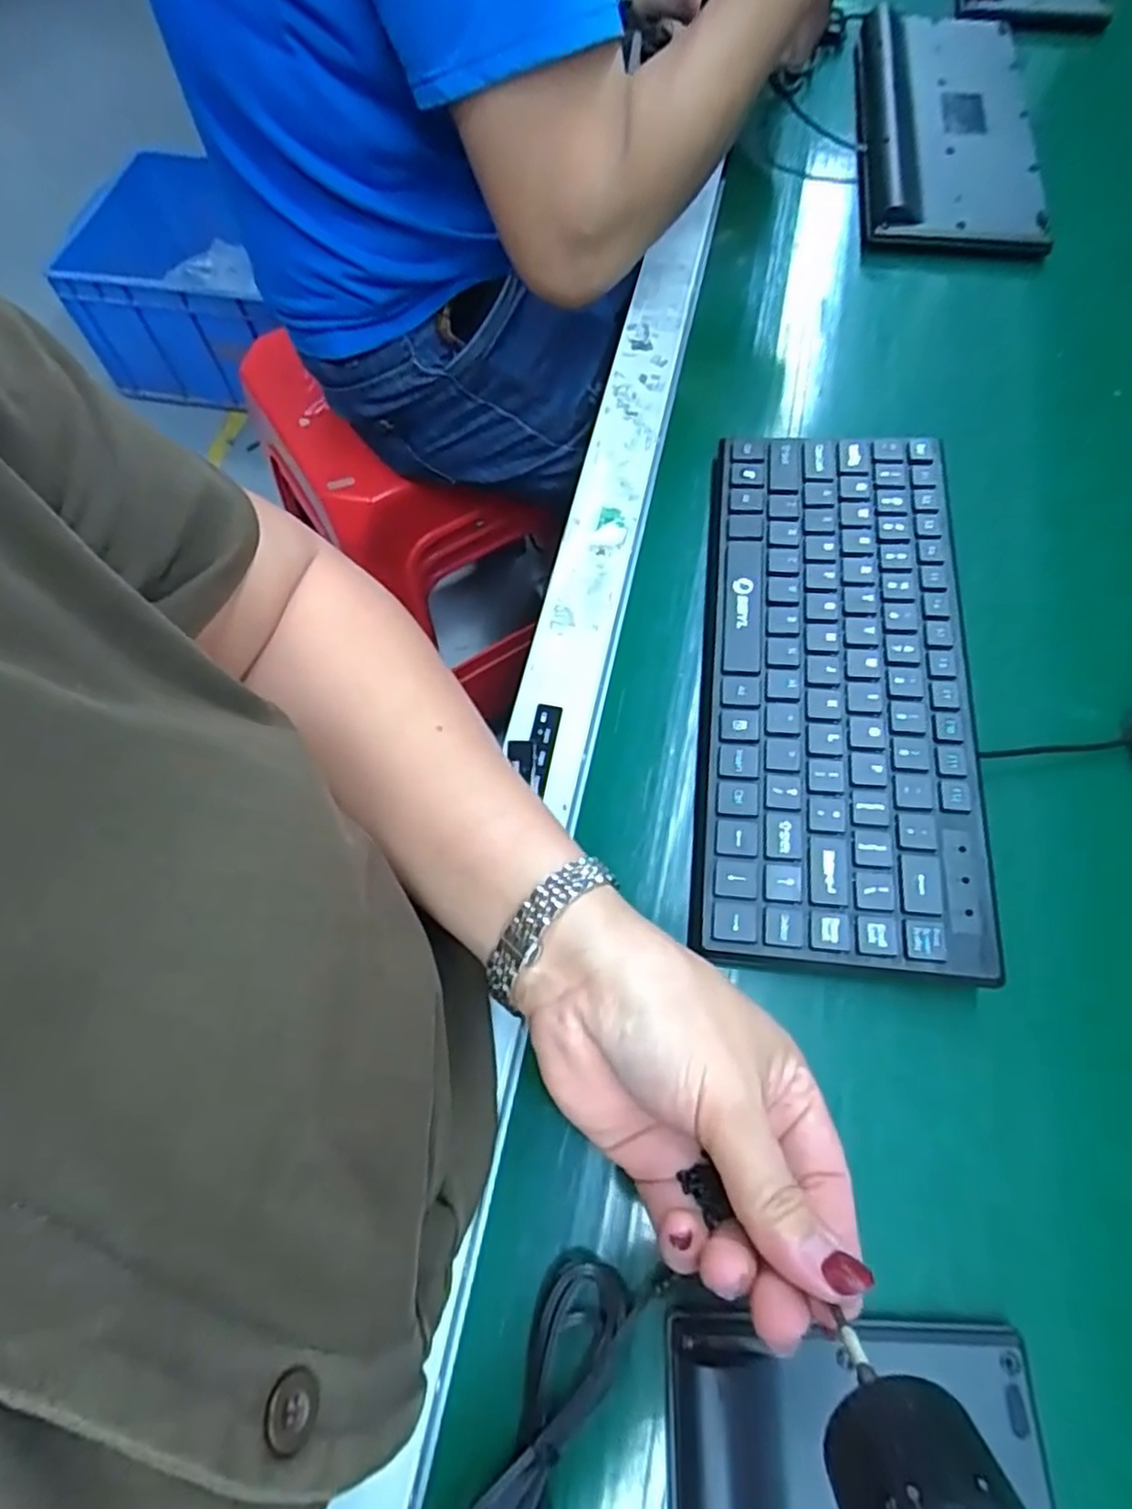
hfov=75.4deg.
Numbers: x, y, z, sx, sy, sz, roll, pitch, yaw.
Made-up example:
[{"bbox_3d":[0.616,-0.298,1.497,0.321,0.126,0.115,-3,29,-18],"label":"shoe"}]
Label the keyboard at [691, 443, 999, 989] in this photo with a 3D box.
[{"bbox_3d":[0.133,-0.042,0.362,0.123,0.014,0.289,6,67,5],"label":"keyboard"}]

